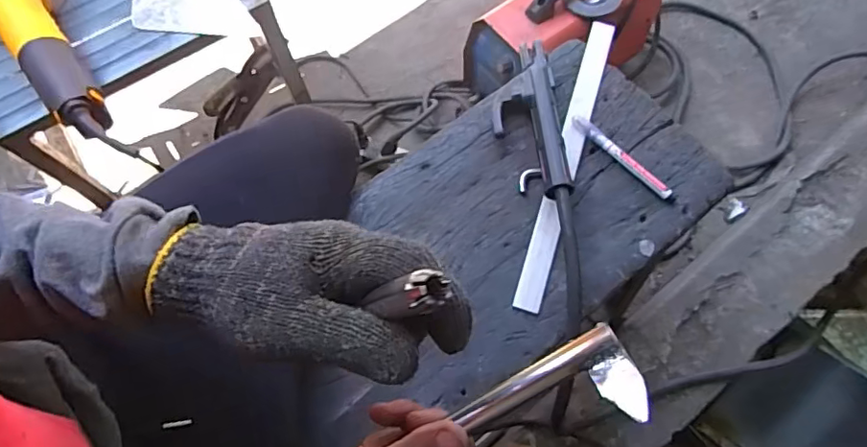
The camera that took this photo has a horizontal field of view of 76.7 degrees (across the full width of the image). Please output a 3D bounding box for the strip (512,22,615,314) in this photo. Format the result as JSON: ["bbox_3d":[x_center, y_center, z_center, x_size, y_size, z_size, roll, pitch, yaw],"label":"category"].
[{"bbox_3d":[0.145,-0.075,0.590,0.027,0.010,0.357,17,71,6],"label":"strip"}]

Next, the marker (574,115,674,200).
[{"bbox_3d":[0.202,-0.073,0.585,0.016,0.009,0.127,-44,77,-12],"label":"marker"}]

